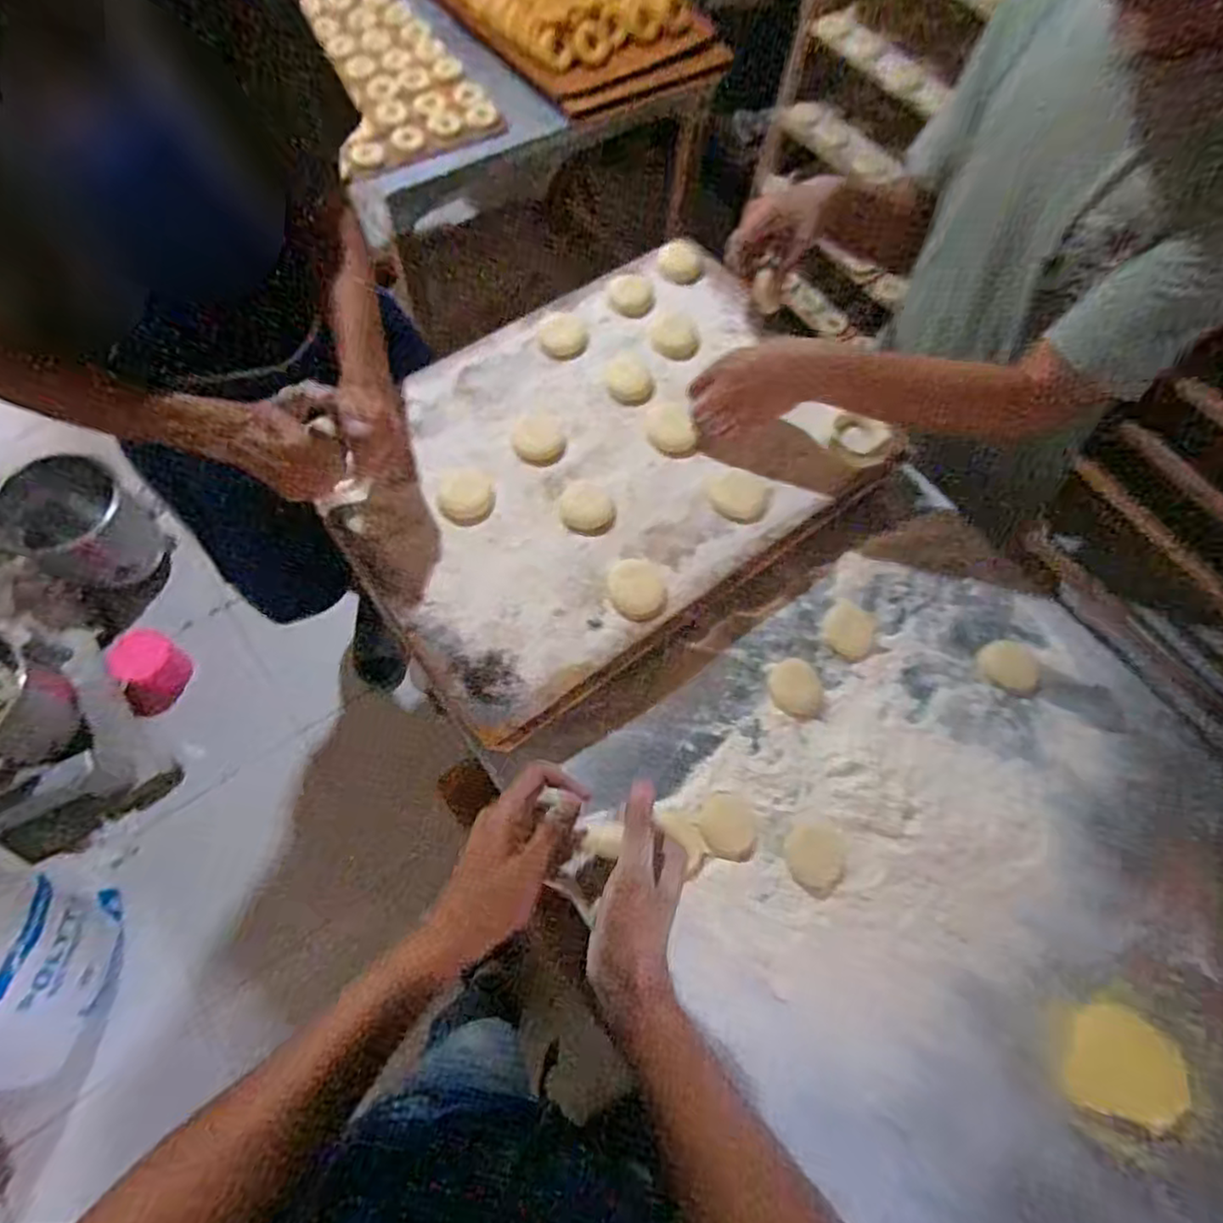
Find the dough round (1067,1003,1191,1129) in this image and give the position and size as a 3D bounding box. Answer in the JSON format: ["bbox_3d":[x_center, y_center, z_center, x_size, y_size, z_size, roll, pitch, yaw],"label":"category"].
[{"bbox_3d":[0.461,0.405,0.598,0.092,0.019,0.086,1,66,-3],"label":"dough round"}]

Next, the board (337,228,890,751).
[{"bbox_3d":[-0.005,-0.180,0.781,0.608,0.042,0.444,-36,73,-17],"label":"board"}]

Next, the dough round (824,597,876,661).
[{"bbox_3d":[0.274,0.020,0.766,0.060,0.006,0.067,38,70,13],"label":"dough round"}]

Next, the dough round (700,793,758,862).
[{"bbox_3d":[0.120,0.219,0.680,0.057,0.007,0.062,1,66,-3],"label":"dough round"}]

